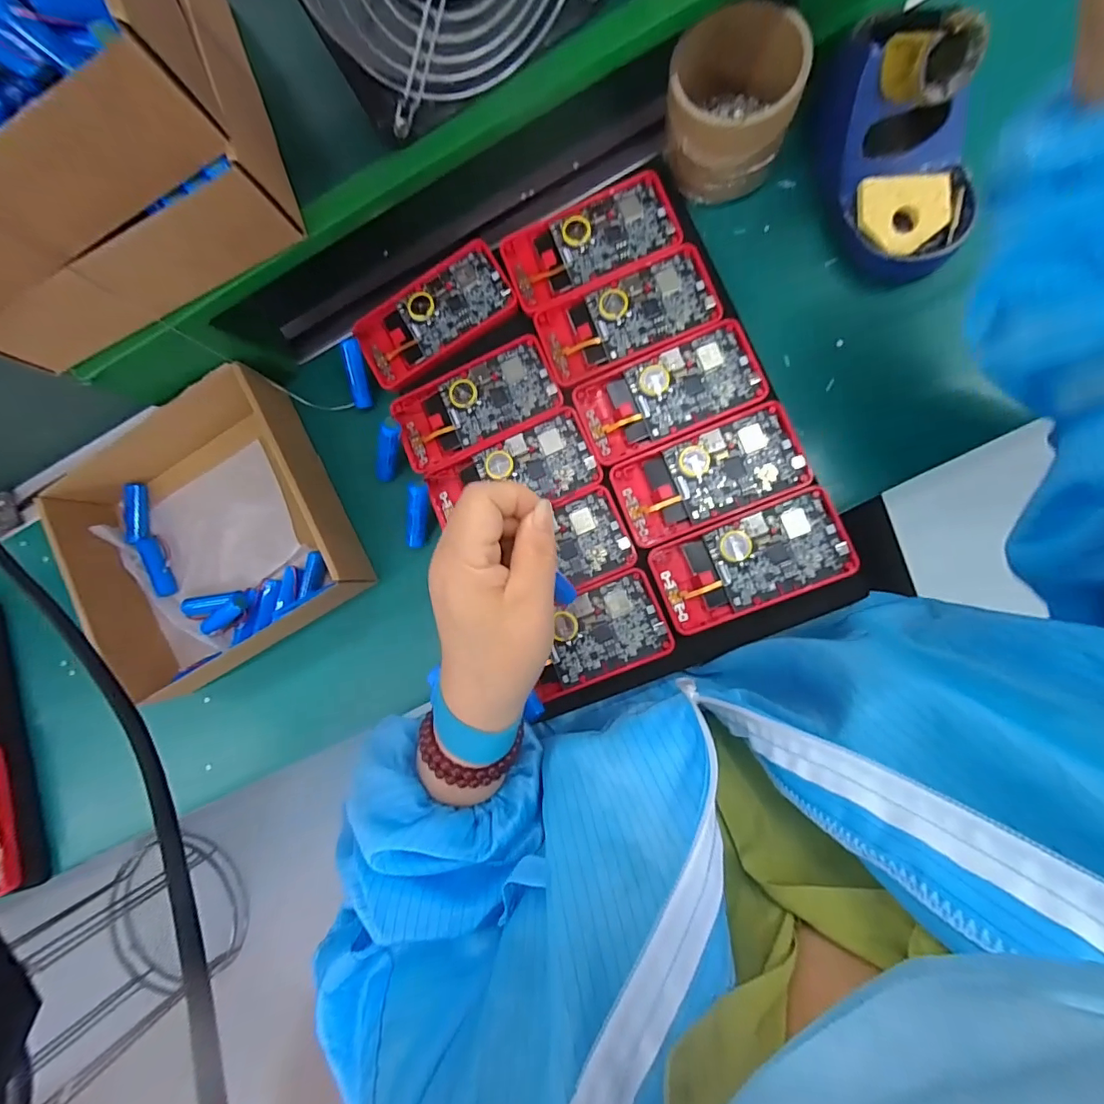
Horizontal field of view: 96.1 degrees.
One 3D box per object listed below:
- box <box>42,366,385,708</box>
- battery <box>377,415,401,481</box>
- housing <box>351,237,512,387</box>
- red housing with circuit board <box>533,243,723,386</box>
[{"bbox_3d":[-0.275,-0.012,0.392,0.208,0.051,0.197,-28,83,7],"label":"box"},{"bbox_3d":[-0.124,-0.076,0.377,0.011,0.012,0.058,35,134,9],"label":"battery"},{"bbox_3d":[-0.091,-0.182,0.383,0.123,0.014,0.062,-33,83,7],"label":"housing"},{"bbox_3d":[0.054,-0.168,0.356,0.122,0.011,0.061,-22,84,8],"label":"red housing with circuit board"}]

